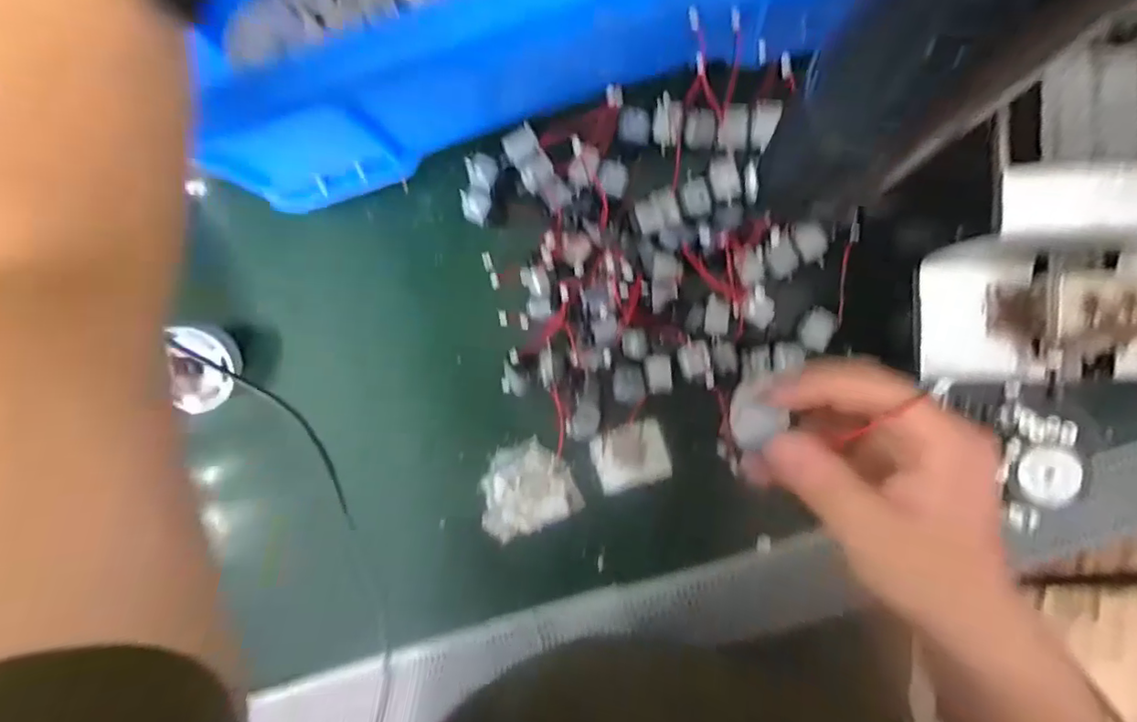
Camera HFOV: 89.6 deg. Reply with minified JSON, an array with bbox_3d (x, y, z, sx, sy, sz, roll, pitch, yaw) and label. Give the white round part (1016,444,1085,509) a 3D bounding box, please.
[{"bbox_3d":[0.258,0.062,0.307,0.029,0.006,0.032,16,91,9],"label":"white round part"}]

